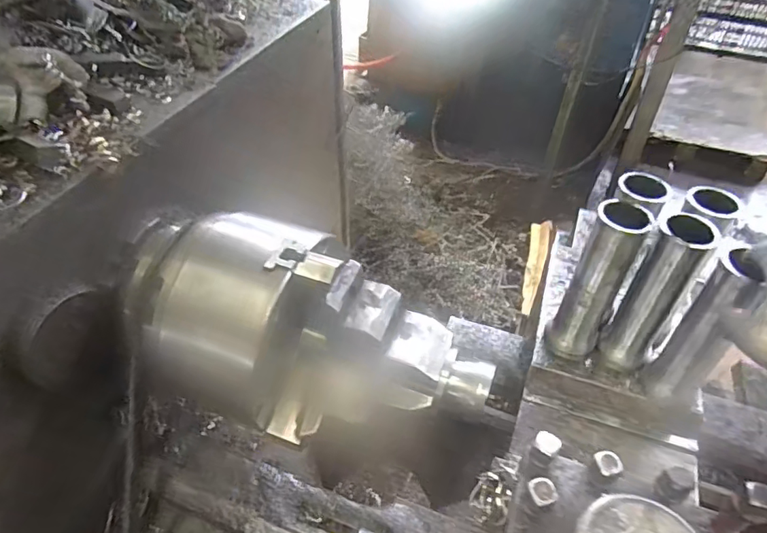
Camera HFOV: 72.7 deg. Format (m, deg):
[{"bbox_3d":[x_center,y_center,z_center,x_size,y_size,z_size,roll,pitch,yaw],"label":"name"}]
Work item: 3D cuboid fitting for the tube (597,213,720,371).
[{"bbox_3d":[0.284,0.032,0.553,0.051,0.192,0.052,25,49,21],"label":"tube"}]

